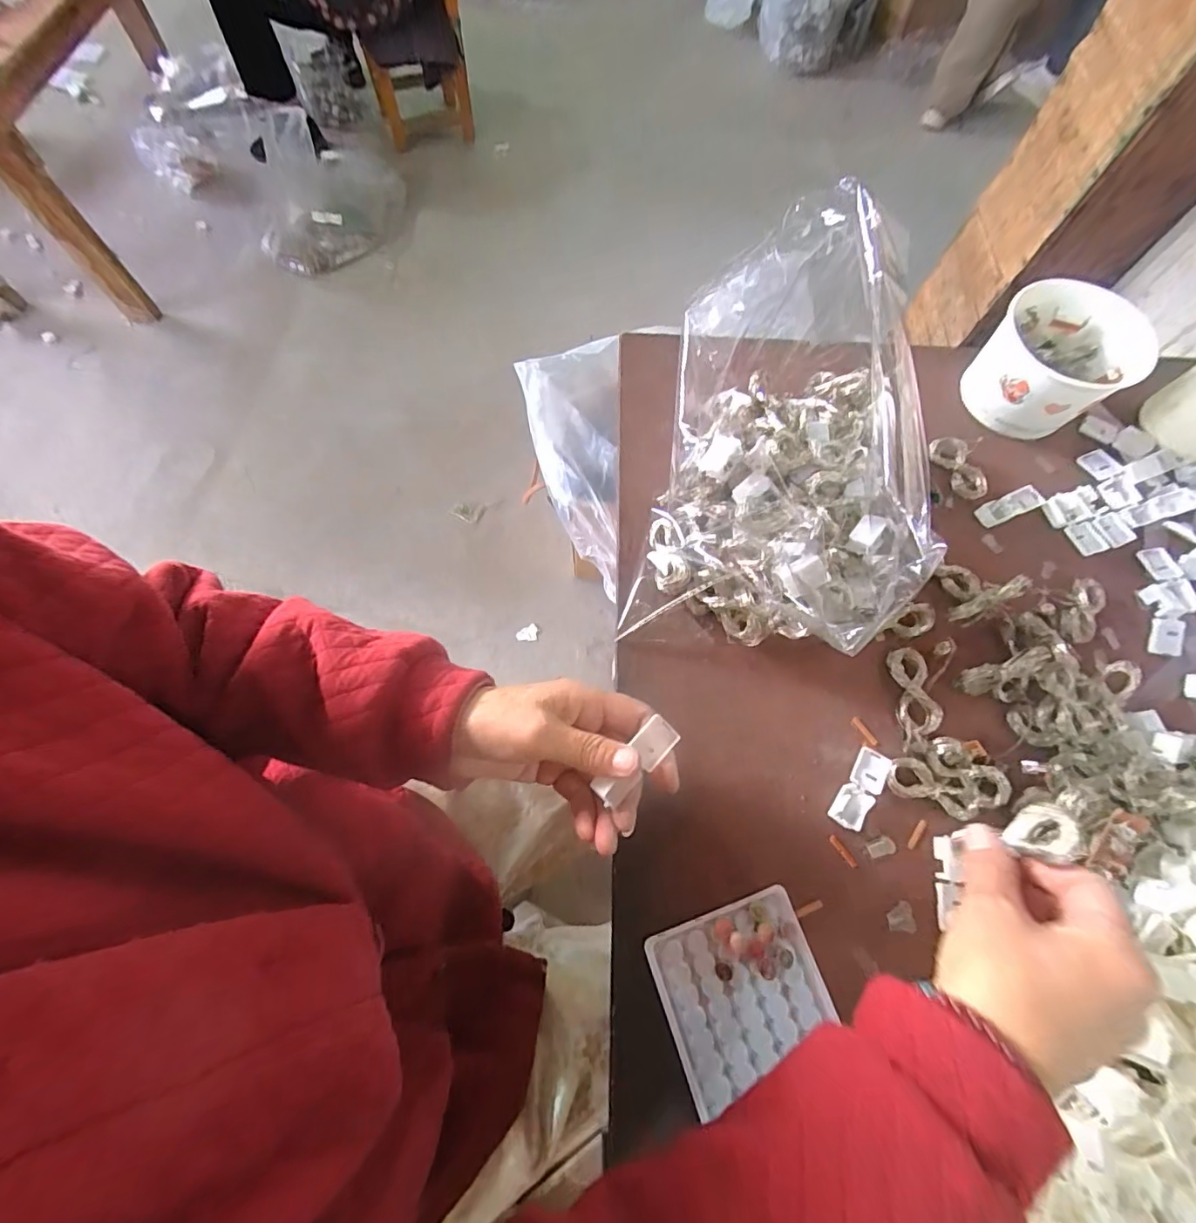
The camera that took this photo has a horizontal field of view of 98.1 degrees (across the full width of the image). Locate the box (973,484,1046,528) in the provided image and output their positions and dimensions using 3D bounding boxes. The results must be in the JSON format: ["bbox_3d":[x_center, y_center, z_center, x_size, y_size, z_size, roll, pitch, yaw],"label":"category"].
[{"bbox_3d":[0.345,-0.088,0.434,0.058,0.011,0.020,-22,71,-9],"label":"box"}]

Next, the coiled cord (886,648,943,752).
[{"bbox_3d":[0.226,0.061,0.370,0.025,0.012,0.071,2,69,-1],"label":"coiled cord"}]

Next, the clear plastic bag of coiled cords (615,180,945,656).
[{"bbox_3d":[0.149,-0.155,0.408,0.178,0.089,0.369,12,69,3],"label":"clear plastic bag of coiled cords"}]

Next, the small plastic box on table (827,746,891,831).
[{"bbox_3d":[0.178,0.119,0.352,0.021,0.009,0.056,37,73,12],"label":"small plastic box on table"}]

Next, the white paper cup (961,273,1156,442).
[{"bbox_3d":[0.383,-0.210,0.439,0.102,0.072,0.111,1,69,-1],"label":"white paper cup"}]

